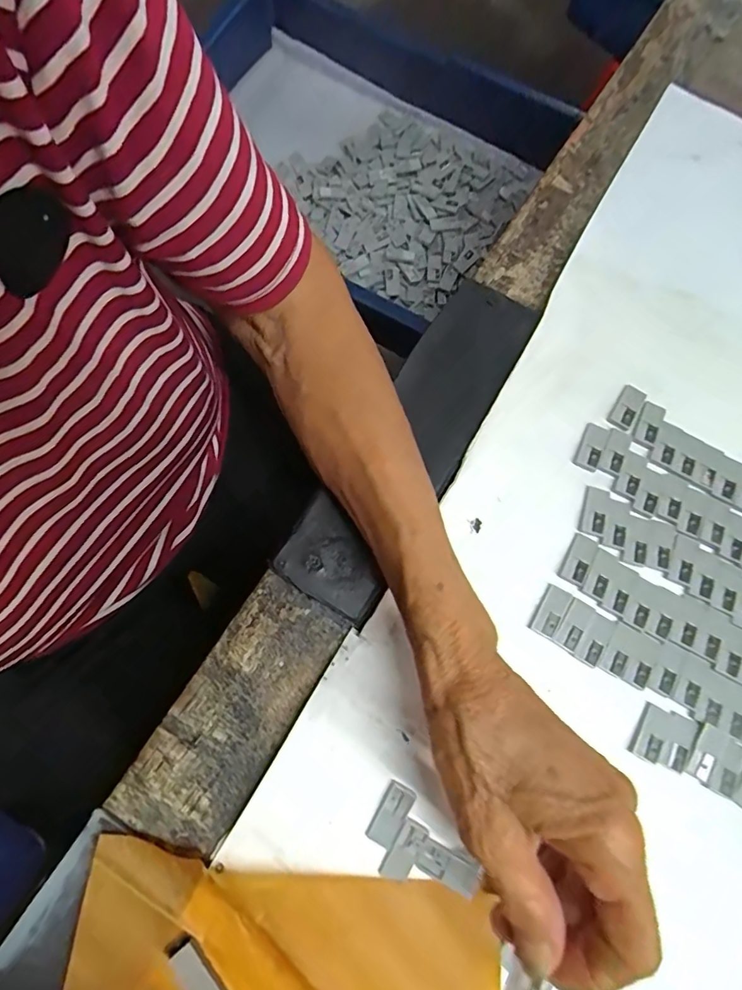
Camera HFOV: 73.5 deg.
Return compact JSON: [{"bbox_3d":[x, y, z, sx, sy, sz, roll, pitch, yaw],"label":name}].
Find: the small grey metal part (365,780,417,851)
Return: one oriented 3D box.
[{"bbox_3d":[0.010,0.156,0.242,0.014,0.004,0.028,29,78,5],"label":"small grey metal part"}]

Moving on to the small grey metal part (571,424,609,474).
[{"bbox_3d":[0.130,-0.029,0.294,0.014,0.004,0.028,20,77,3],"label":"small grey metal part"}]

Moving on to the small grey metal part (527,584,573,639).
[{"bbox_3d":[0.098,0.064,0.273,0.013,0.004,0.027,30,78,6],"label":"small grey metal part"}]

